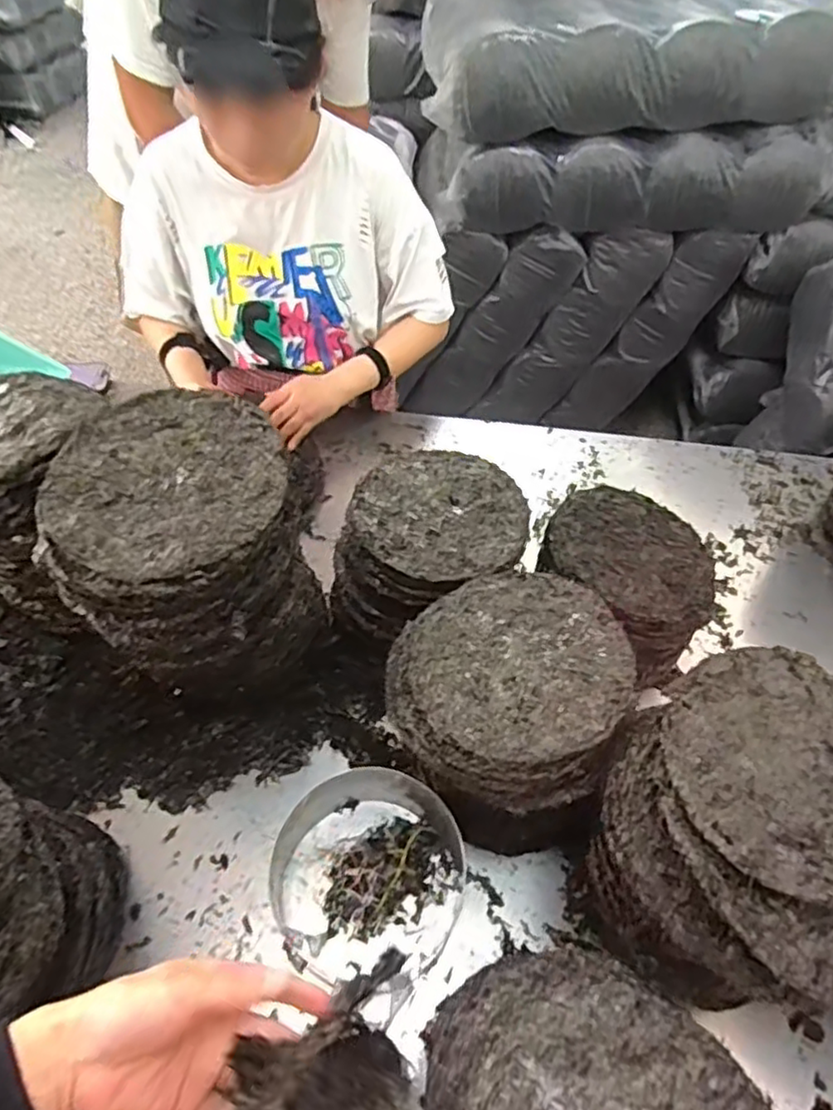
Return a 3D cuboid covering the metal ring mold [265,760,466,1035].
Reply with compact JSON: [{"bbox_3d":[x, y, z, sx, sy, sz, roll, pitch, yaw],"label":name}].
[{"bbox_3d":[-0.043,0.307,0.647,0.182,0.081,0.190,2,48,-2],"label":"metal ring mold"}]

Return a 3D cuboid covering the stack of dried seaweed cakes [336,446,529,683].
[{"bbox_3d":[0.016,0.020,0.822,0.222,0.199,0.205,-31,57,-27],"label":"stack of dried seaweed cakes"}]

